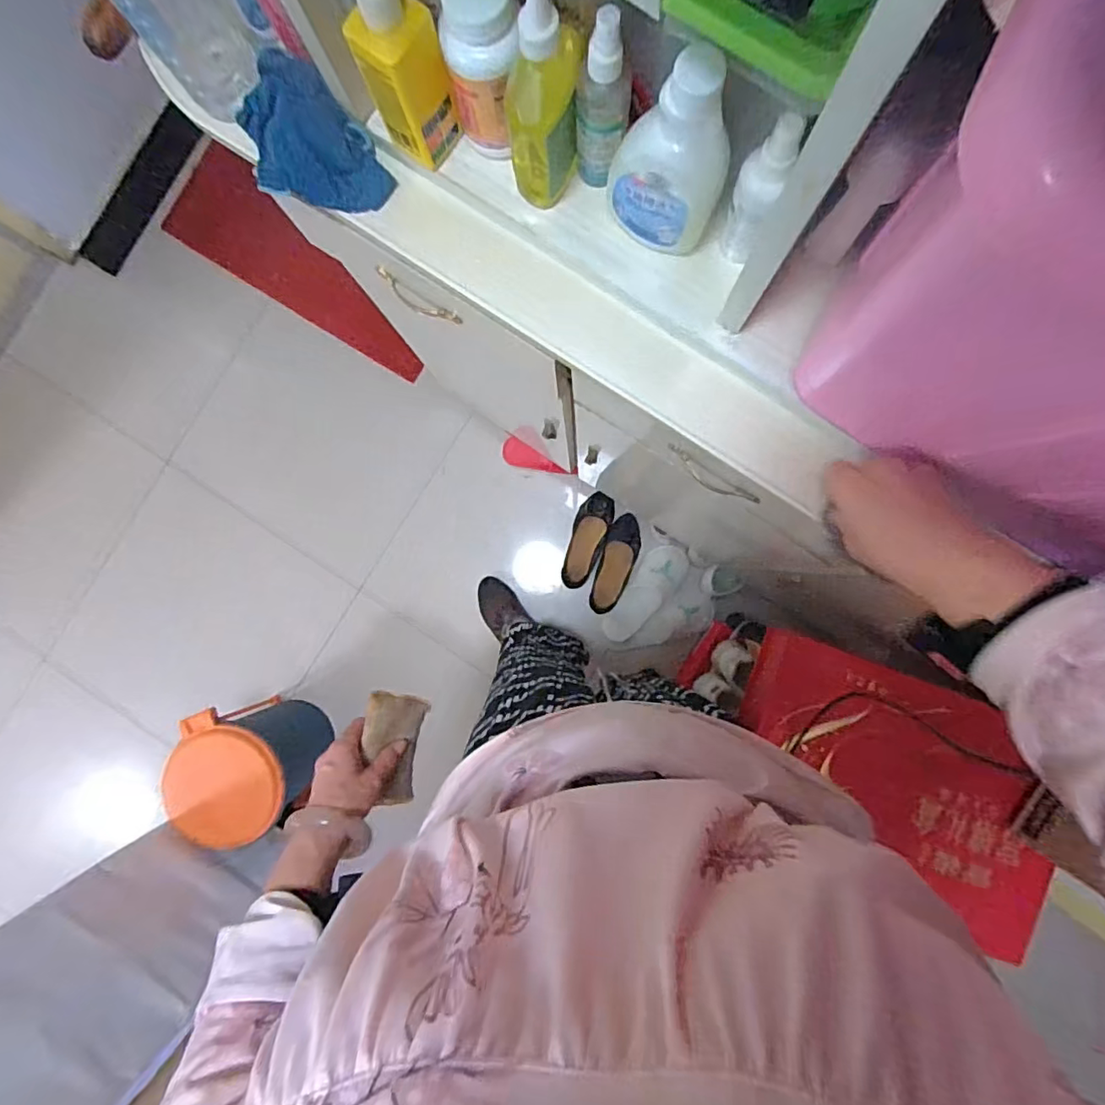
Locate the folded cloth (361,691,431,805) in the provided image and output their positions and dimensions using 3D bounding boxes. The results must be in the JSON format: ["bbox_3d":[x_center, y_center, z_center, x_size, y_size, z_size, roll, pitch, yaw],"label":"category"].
[{"bbox_3d":[-0.173,0.215,0.604,0.017,0.078,0.122,3,81,36],"label":"folded cloth"}]

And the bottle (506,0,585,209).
[{"bbox_3d":[-0.006,-0.319,0.391,0.052,0.146,0.062,-2,89,2],"label":"bottle"}]

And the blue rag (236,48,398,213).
[{"bbox_3d":[-0.214,-0.352,0.480,0.097,0.040,0.131,-32,88,1],"label":"blue rag"}]

